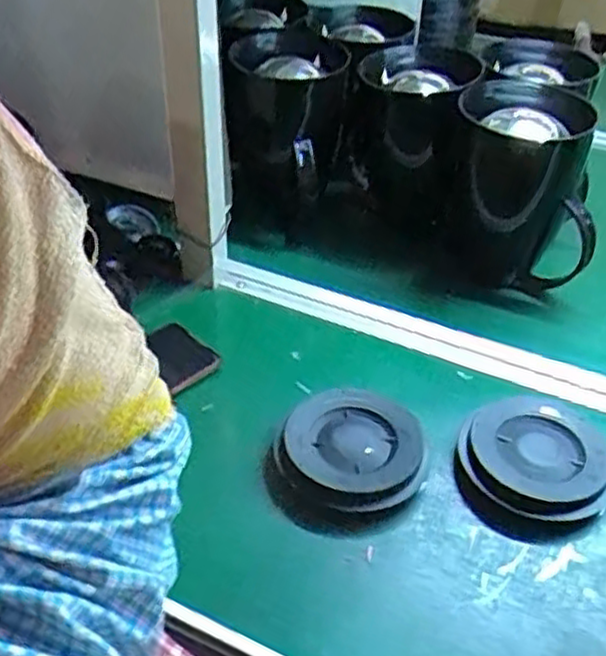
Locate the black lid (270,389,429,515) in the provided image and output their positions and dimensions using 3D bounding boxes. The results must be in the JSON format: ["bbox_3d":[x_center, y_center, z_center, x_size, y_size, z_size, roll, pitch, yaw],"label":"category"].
[{"bbox_3d":[0.040,0.098,0.587,0.110,0.032,0.107,2,39,-2],"label":"black lid"}]

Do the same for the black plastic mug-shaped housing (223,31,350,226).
[{"bbox_3d":[-0.020,-0.217,0.834,0.135,0.186,0.145,2,39,-1],"label":"black plastic mug-shaped housing"}]

